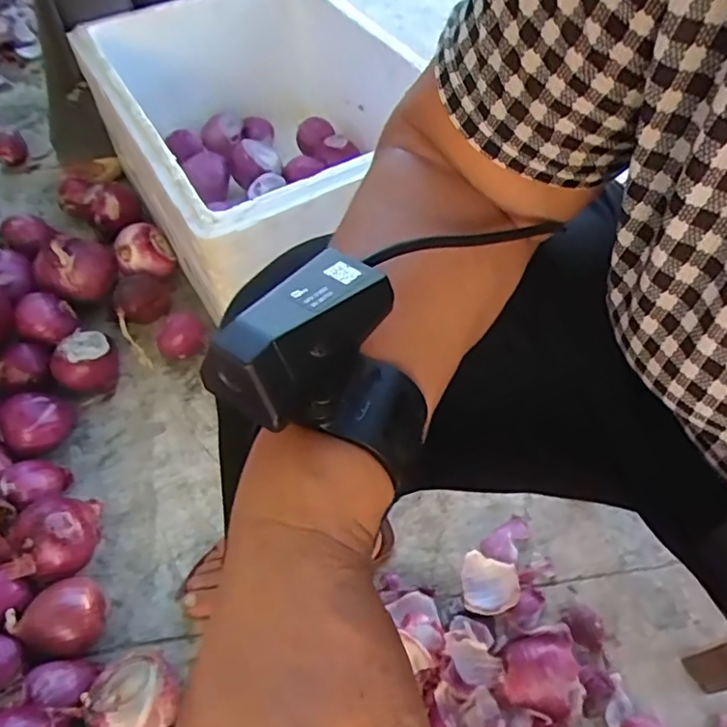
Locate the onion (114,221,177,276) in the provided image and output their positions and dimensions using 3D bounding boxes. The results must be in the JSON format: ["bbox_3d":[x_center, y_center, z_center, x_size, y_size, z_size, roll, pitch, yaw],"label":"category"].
[{"bbox_3d":[-0.347,-0.177,0.908,0.070,0.064,0.077,0,55,0],"label":"onion"}]

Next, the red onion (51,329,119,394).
[{"bbox_3d":[-0.393,-0.001,0.823,0.079,0.081,0.076,-12,56,-8],"label":"red onion"}]

